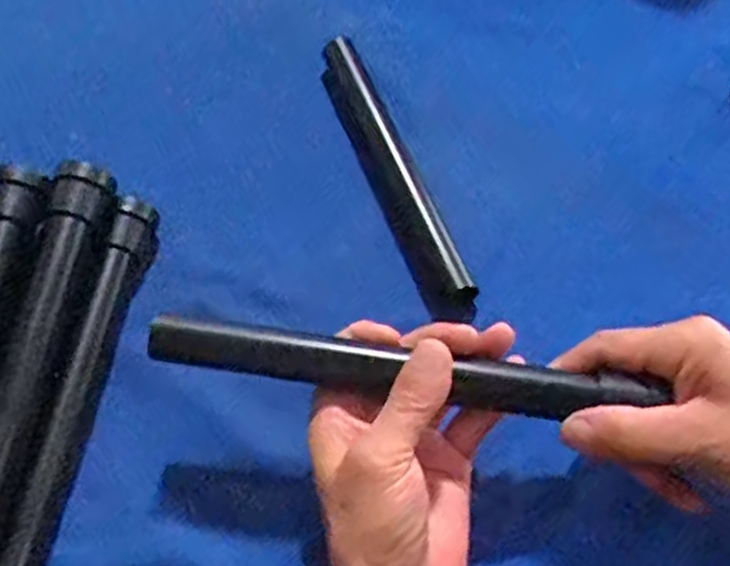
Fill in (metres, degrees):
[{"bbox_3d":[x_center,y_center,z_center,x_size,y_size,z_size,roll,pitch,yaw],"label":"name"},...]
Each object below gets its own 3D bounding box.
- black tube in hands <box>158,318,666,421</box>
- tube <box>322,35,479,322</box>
[{"bbox_3d":[0.014,0.042,0.367,0.237,0.021,0.021,7,63,7],"label":"black tube in hands"},{"bbox_3d":[0.016,-0.077,0.496,0.024,0.024,0.226,-19,60,-10],"label":"tube"}]

